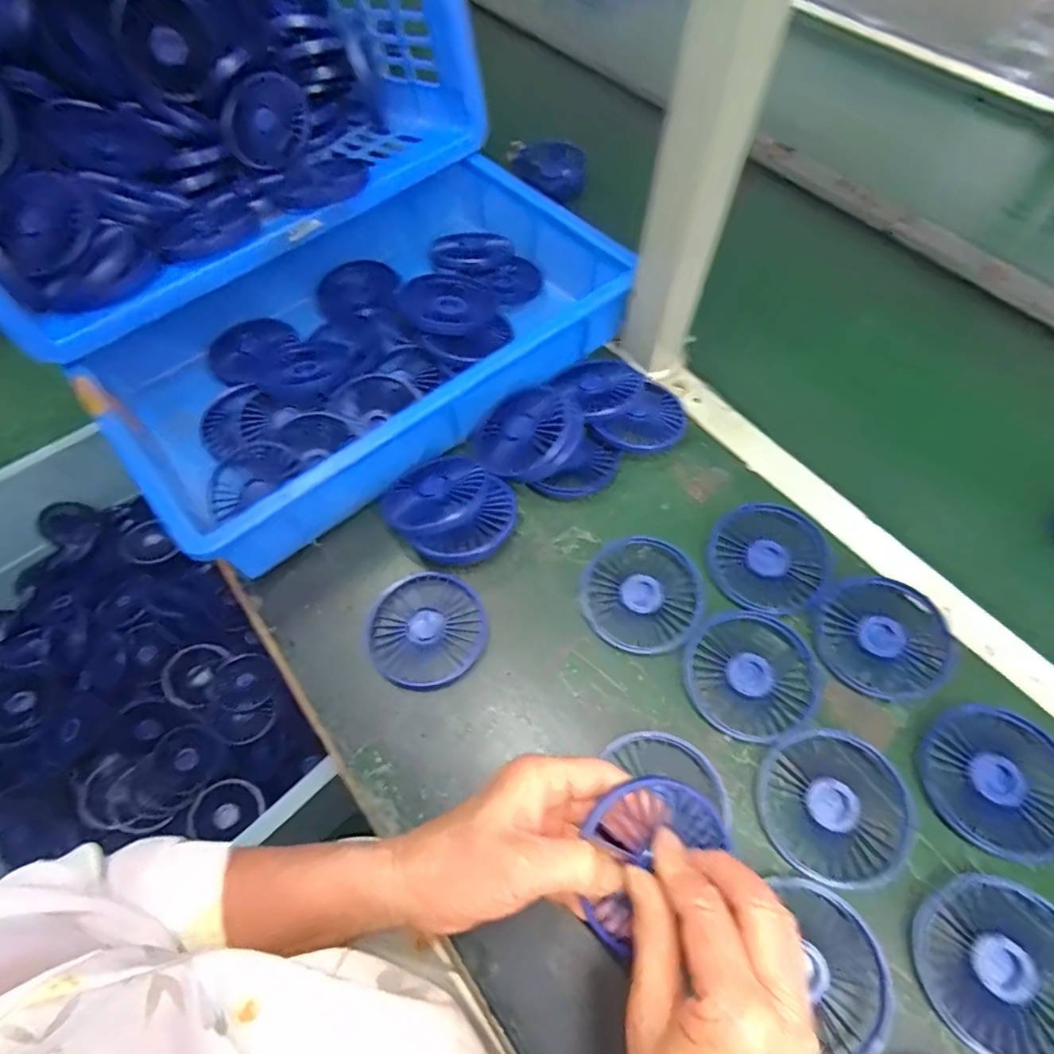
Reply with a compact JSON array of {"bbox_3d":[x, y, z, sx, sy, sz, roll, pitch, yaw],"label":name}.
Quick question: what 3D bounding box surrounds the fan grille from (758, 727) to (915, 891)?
[{"bbox_3d":[0.192,0.171,0.366,0.084,0.008,0.084,0,61,0],"label":"fan grille"}]

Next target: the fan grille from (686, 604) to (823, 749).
[{"bbox_3d":[0.157,0.102,0.409,0.084,0.014,0.086,0,61,0],"label":"fan grille"}]

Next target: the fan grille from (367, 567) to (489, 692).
[{"bbox_3d":[-0.076,0.075,0.437,0.086,0.012,0.085,0,61,0],"label":"fan grille"}]

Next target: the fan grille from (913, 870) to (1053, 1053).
[{"bbox_3d":[0.264,0.244,0.326,0.085,0.020,0.086,0,61,0],"label":"fan grille"}]

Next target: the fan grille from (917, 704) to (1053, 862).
[{"bbox_3d":[0.300,0.158,0.371,0.087,0.008,0.086,0,61,0],"label":"fan grille"}]

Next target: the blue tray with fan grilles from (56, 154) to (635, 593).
[{"bbox_3d":[-0.142,-0.176,0.547,0.444,0.081,0.280,-36,67,-18],"label":"blue tray with fan grilles"}]

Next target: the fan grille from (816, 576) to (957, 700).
[{"bbox_3d":[0.255,0.078,0.422,0.087,0.015,0.083,0,61,0],"label":"fan grille"}]

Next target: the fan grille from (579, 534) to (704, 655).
[{"bbox_3d":[0.086,0.049,0.444,0.085,0.016,0.087,0,61,0],"label":"fan grille"}]

